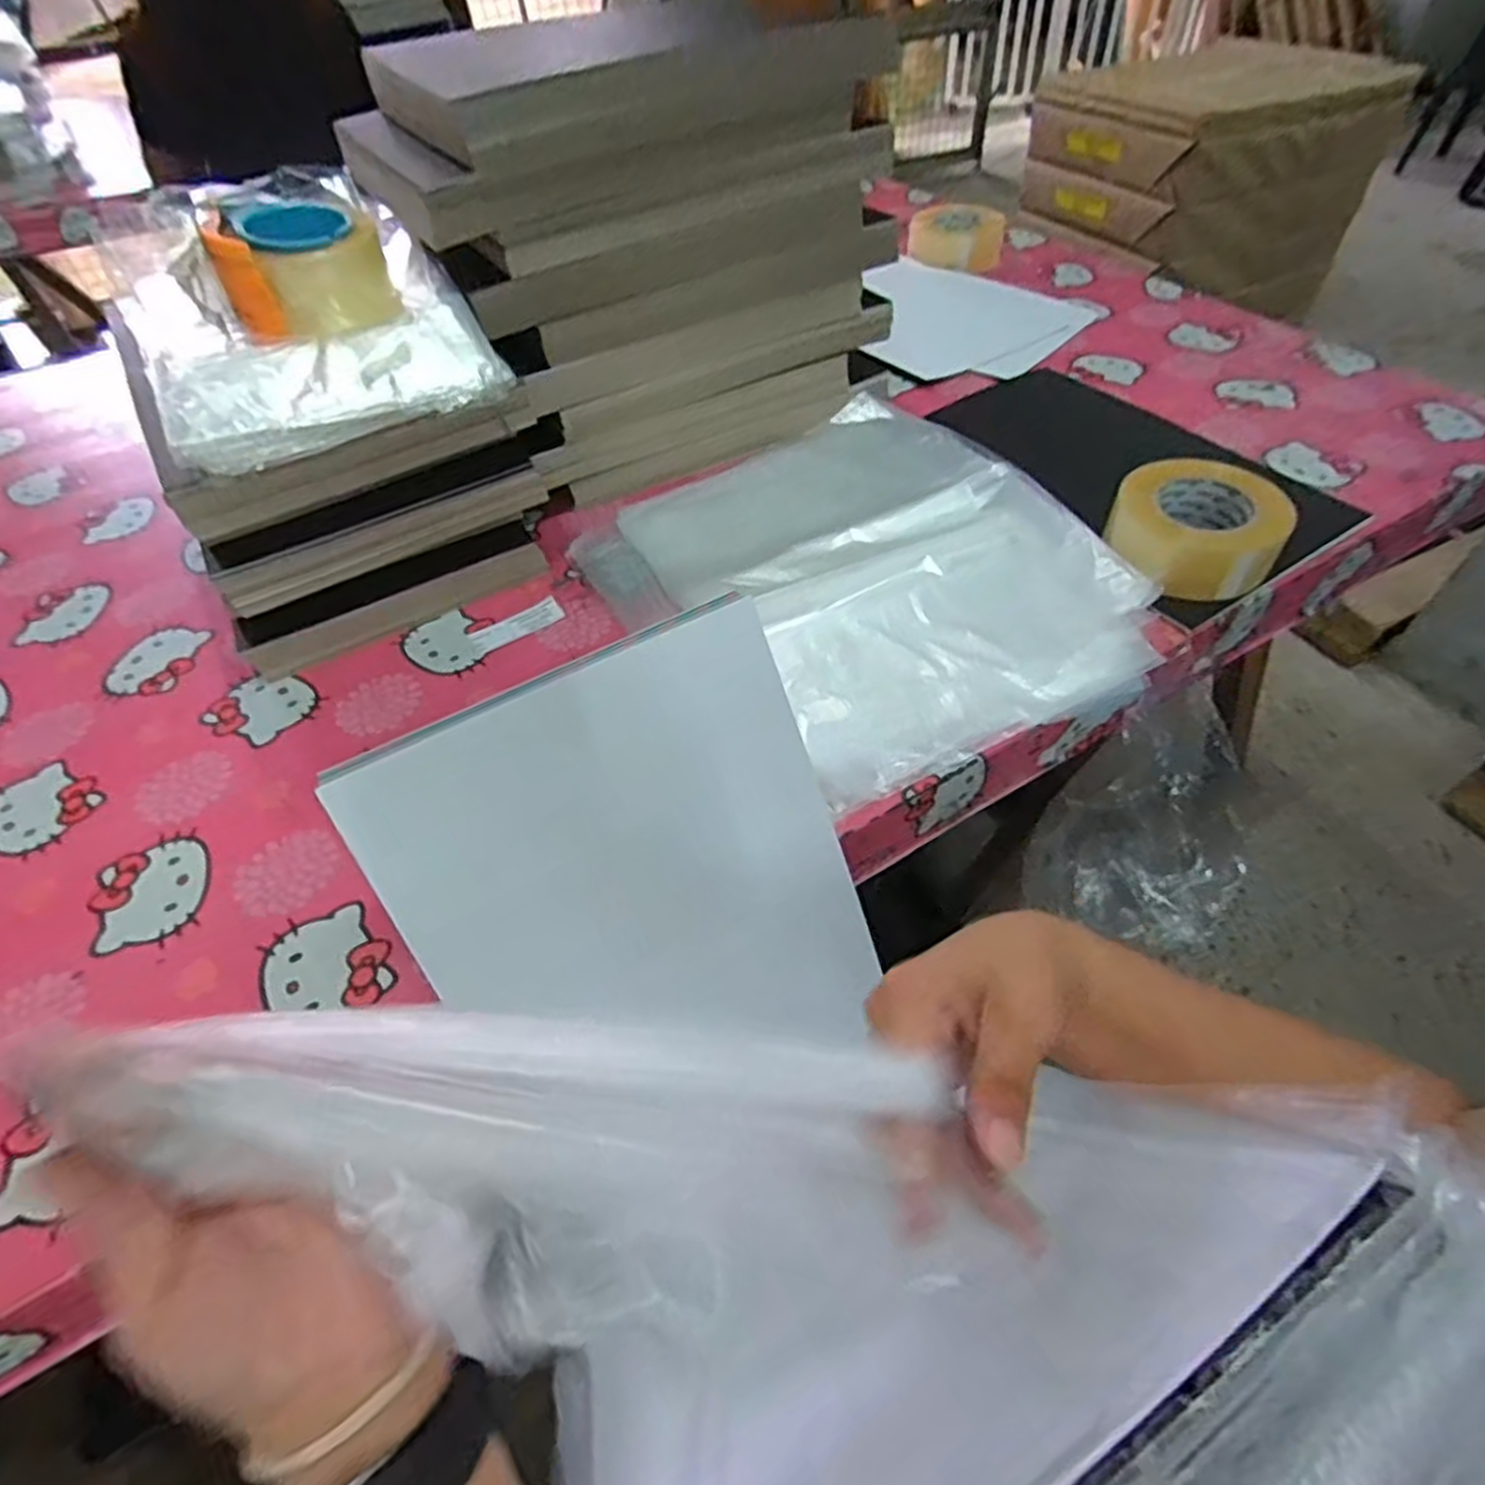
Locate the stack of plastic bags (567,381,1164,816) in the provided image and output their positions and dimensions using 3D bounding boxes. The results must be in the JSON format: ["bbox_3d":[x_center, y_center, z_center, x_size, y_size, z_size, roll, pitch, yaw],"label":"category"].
[{"bbox_3d":[0.105,-0.159,0.671,0.397,0.024,0.431,-27,57,-16],"label":"stack of plastic bags"}]

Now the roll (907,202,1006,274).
[{"bbox_3d":[0.319,-0.758,1.109,0.138,0.048,0.142,9,53,11],"label":"roll"}]

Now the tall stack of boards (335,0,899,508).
[{"bbox_3d":[-0.102,-0.488,0.734,0.432,0.320,0.261,-27,57,-16],"label":"tall stack of boards"}]

